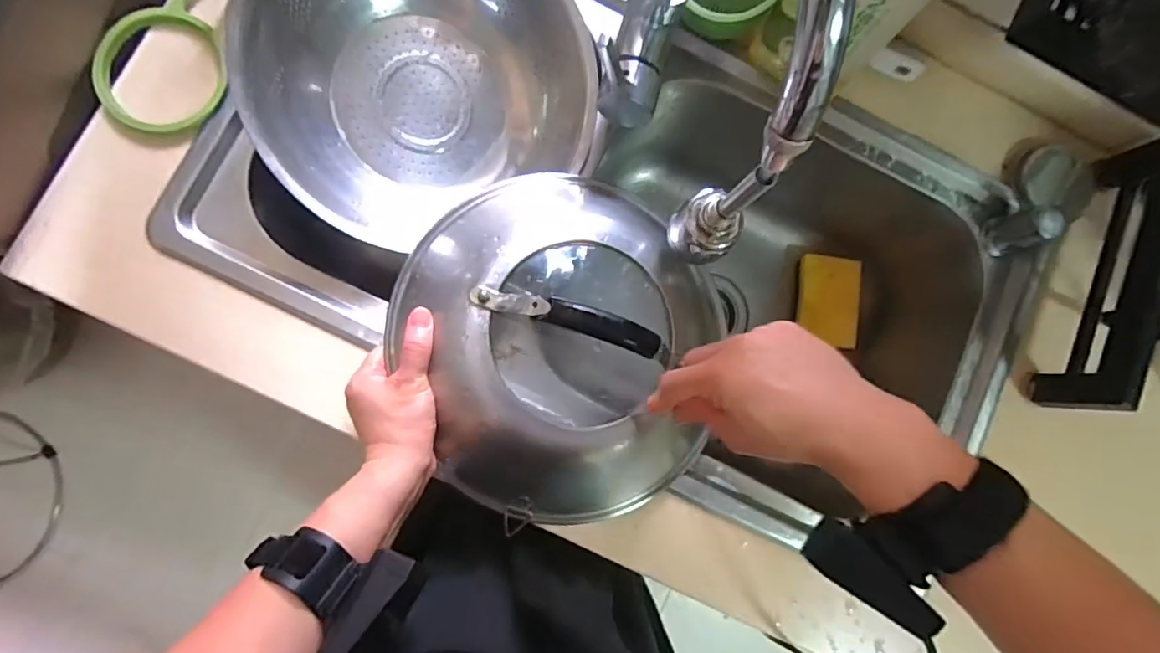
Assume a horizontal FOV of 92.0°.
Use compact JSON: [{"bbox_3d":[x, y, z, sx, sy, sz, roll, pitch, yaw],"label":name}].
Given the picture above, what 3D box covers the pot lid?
[{"bbox_3d":[-0.014,0.005,0.464,0.279,0.134,0.294,1,85,-6],"label":"pot lid"}]

